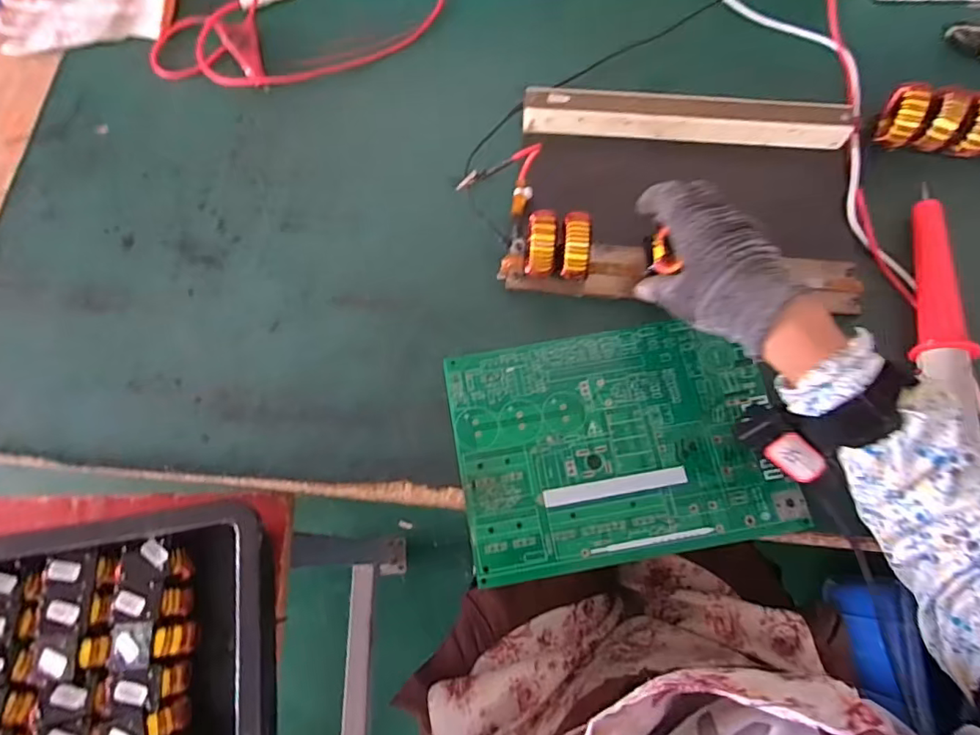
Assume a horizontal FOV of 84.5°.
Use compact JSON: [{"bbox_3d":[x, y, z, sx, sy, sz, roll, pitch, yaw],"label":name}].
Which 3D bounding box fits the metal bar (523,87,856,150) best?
[{"bbox_3d":[0.181,-0.234,0.505,0.295,0.029,0.037,4,71,3],"label":"metal bar"}]

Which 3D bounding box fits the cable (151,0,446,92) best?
[{"bbox_3d":[-0.209,-0.399,0.574,0.310,0.019,0.212,-12,71,-3],"label":"cable"}]

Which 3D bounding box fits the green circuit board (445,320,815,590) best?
[{"bbox_3d":[0.101,0.058,0.431,0.250,0.008,0.181,-9,71,-2],"label":"green circuit board"}]

